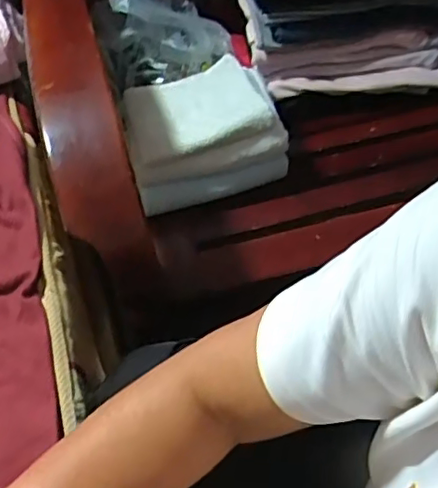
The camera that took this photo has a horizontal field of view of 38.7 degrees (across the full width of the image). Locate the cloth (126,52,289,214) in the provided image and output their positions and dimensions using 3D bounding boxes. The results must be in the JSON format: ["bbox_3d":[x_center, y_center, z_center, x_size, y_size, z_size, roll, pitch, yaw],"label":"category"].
[{"bbox_3d":[-0.023,-0.149,0.798,0.189,0.083,0.171,-13,55,-6],"label":"cloth"}]

